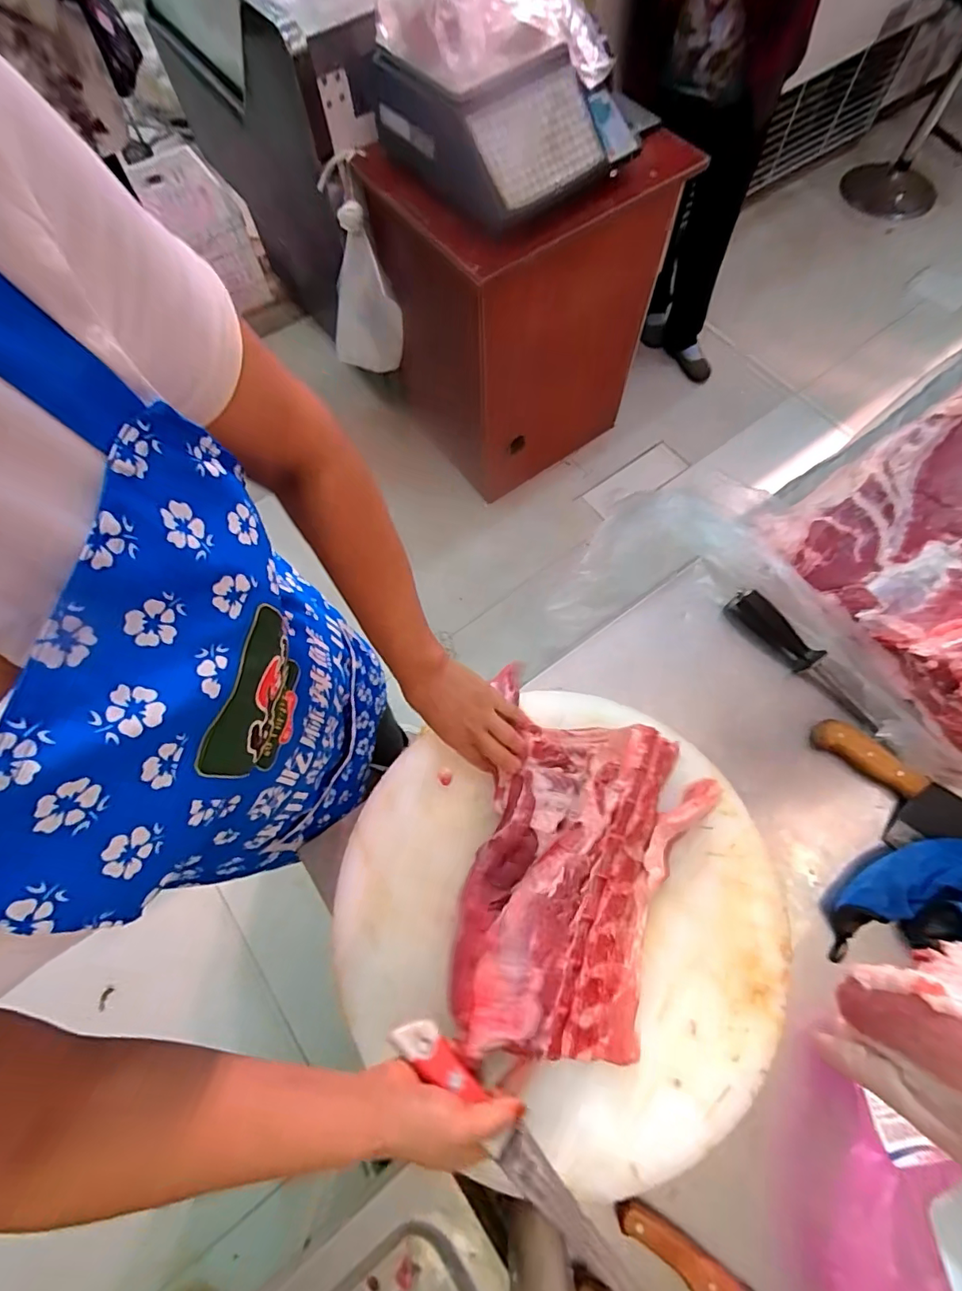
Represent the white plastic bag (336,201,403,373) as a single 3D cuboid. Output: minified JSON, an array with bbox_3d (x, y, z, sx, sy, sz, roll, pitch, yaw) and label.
[{"bbox_3d":[-0.336,-0.957,1.409,0.097,0.430,0.246,-41,73,-13],"label":"white plastic bag"}]

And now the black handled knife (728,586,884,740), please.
[{"bbox_3d":[0.428,0.016,0.667,0.030,0.043,0.231,-38,73,-12],"label":"black handled knife"}]

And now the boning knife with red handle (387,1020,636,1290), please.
[{"bbox_3d":[0.031,0.408,0.399,0.262,0.022,0.030,41,75,15],"label":"boning knife with red handle"}]

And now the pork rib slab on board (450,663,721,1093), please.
[{"bbox_3d":[0.088,0.224,0.499,0.224,0.068,0.325,13,70,7],"label":"pork rib slab on board"}]

